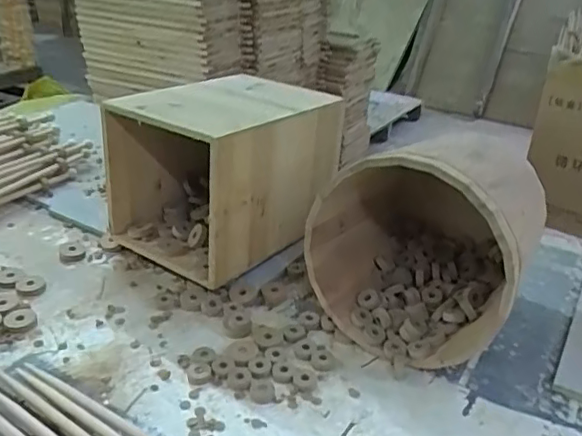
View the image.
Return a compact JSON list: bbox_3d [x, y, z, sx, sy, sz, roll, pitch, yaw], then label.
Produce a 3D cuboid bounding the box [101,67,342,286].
[{"bbox_3d":[-0.090,-0.064,0.813,0.240,0.238,0.276,20,32,30],"label":"box"}]

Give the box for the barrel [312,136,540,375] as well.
[{"bbox_3d":[0.169,0.016,0.672,0.221,0.234,0.235,18,32,28],"label":"barrel"}]

